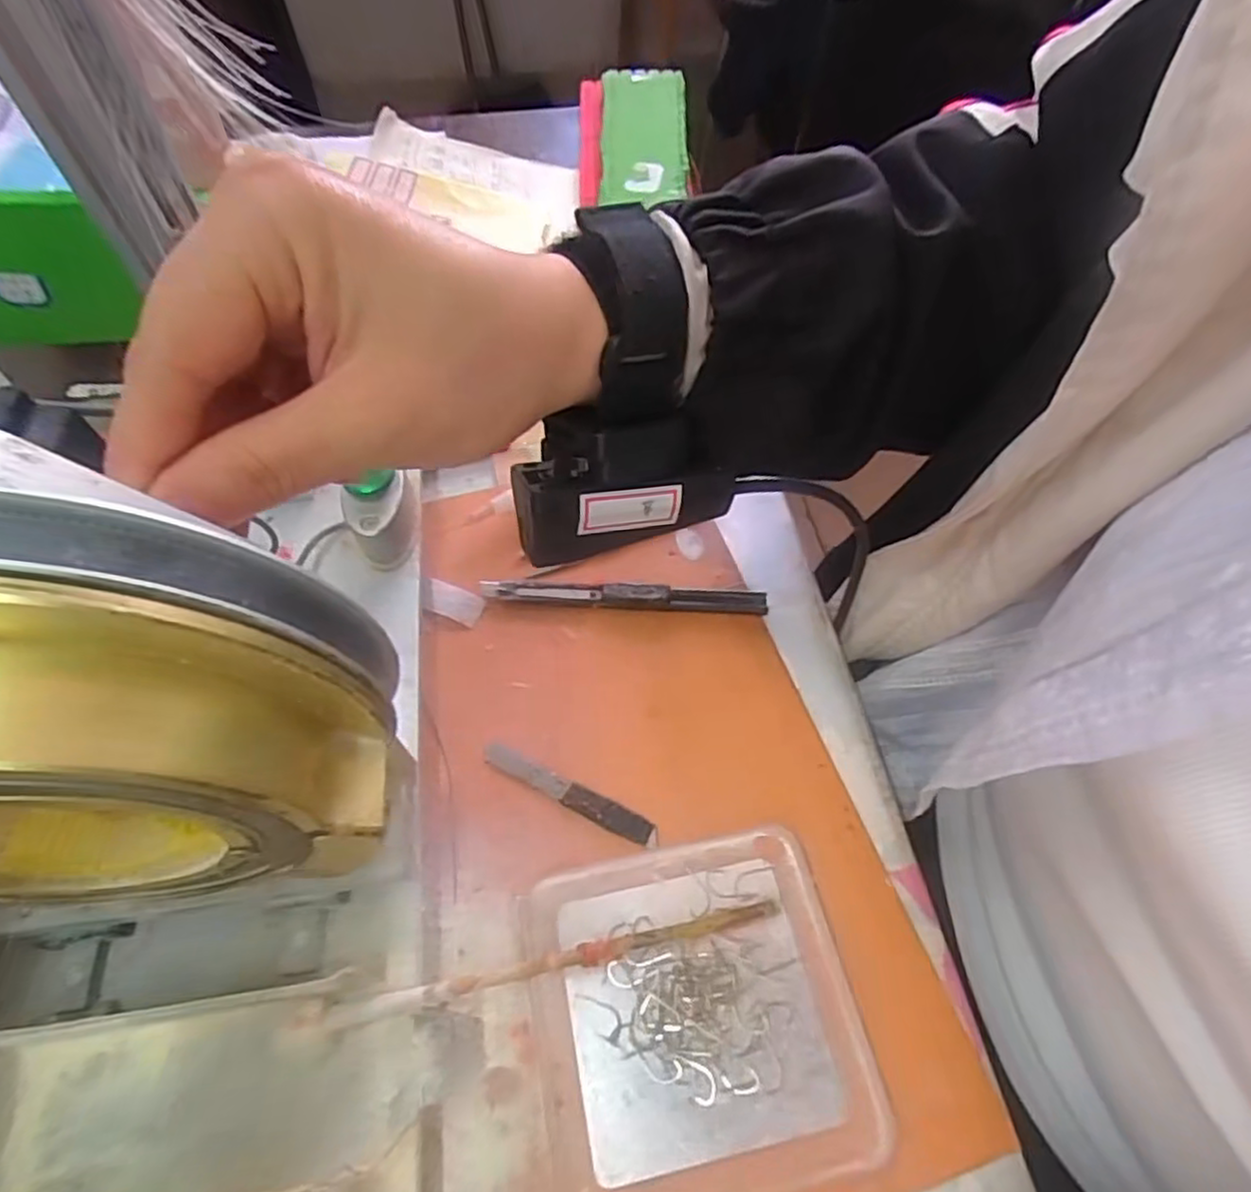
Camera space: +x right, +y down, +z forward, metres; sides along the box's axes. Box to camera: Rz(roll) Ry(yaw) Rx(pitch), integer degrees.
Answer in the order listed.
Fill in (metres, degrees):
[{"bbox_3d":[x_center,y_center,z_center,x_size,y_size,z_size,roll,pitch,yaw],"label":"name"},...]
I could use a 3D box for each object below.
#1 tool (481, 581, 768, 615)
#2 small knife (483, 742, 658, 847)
[{"bbox_3d":[-0.001,0.000,0.333,0.134,0.008,0.011,3,58,1],"label":"tool"},{"bbox_3d":[-0.024,0.081,0.287,0.080,0.004,0.011,24,60,14],"label":"small knife"}]

